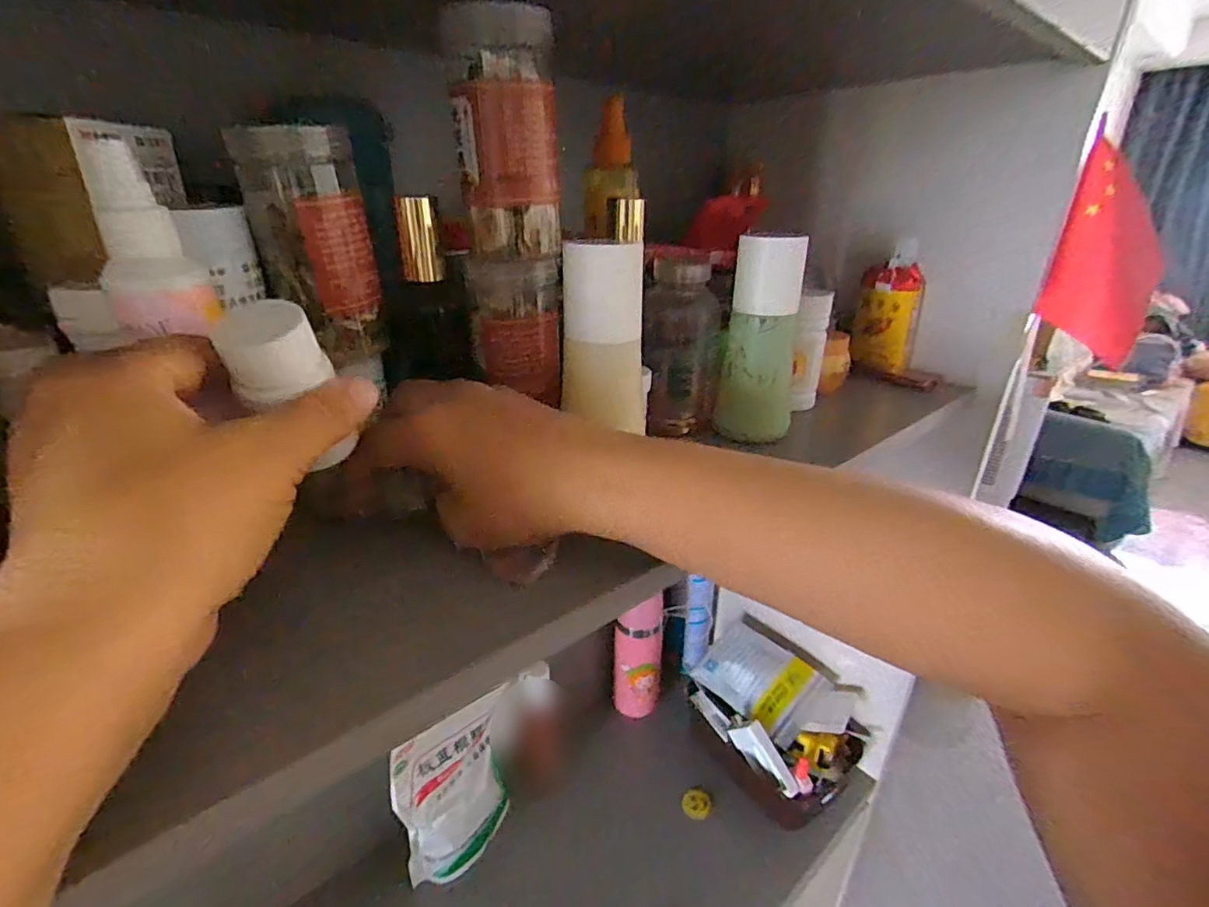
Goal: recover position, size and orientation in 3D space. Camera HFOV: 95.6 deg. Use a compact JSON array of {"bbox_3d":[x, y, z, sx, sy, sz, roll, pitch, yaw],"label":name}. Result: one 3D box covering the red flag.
[{"bbox_3d":[0.416,-0.148,0.459,0.024,0.184,0.094,-35,53,10],"label":"red flag"}]

